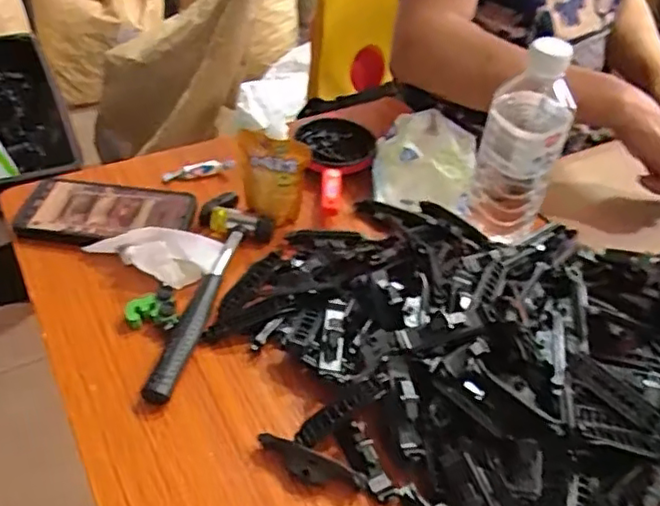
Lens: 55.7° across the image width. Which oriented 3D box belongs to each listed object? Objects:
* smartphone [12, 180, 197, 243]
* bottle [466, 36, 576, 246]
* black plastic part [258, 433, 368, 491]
[{"bbox_3d":[-0.219,-0.041,0.607,0.162,0.013,0.076,6,43,0],"label":"smartphone"},{"bbox_3d":[0.171,-0.095,0.563,0.068,0.194,0.073,19,44,14],"label":"bottle"},{"bbox_3d":[-0.015,0.150,0.437,0.081,0.016,0.019,20,45,15],"label":"black plastic part"}]

